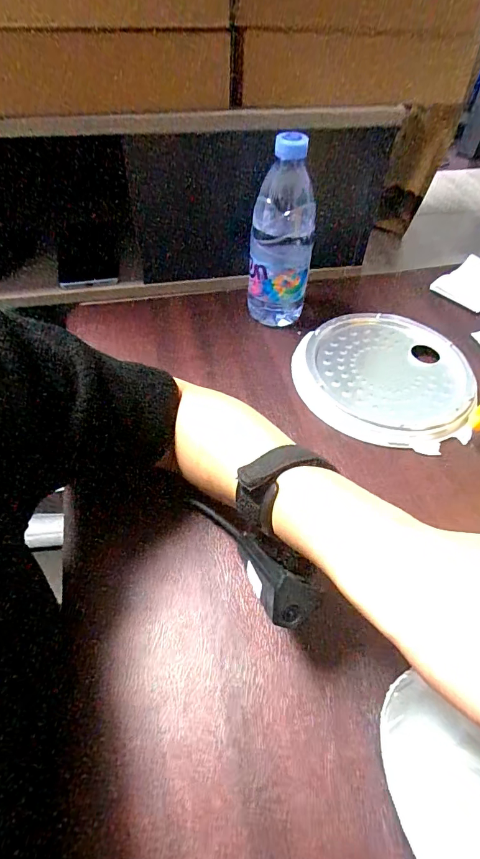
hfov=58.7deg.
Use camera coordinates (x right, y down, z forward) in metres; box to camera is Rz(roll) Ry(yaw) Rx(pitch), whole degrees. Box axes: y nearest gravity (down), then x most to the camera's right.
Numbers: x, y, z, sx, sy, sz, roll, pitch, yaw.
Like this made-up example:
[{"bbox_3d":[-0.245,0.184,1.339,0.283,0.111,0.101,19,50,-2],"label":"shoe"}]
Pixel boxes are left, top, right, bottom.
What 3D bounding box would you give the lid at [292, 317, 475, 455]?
[{"bbox_3d":[0.156,-0.062,0.473,0.186,0.026,0.180,14,52,11],"label":"lid"}]

